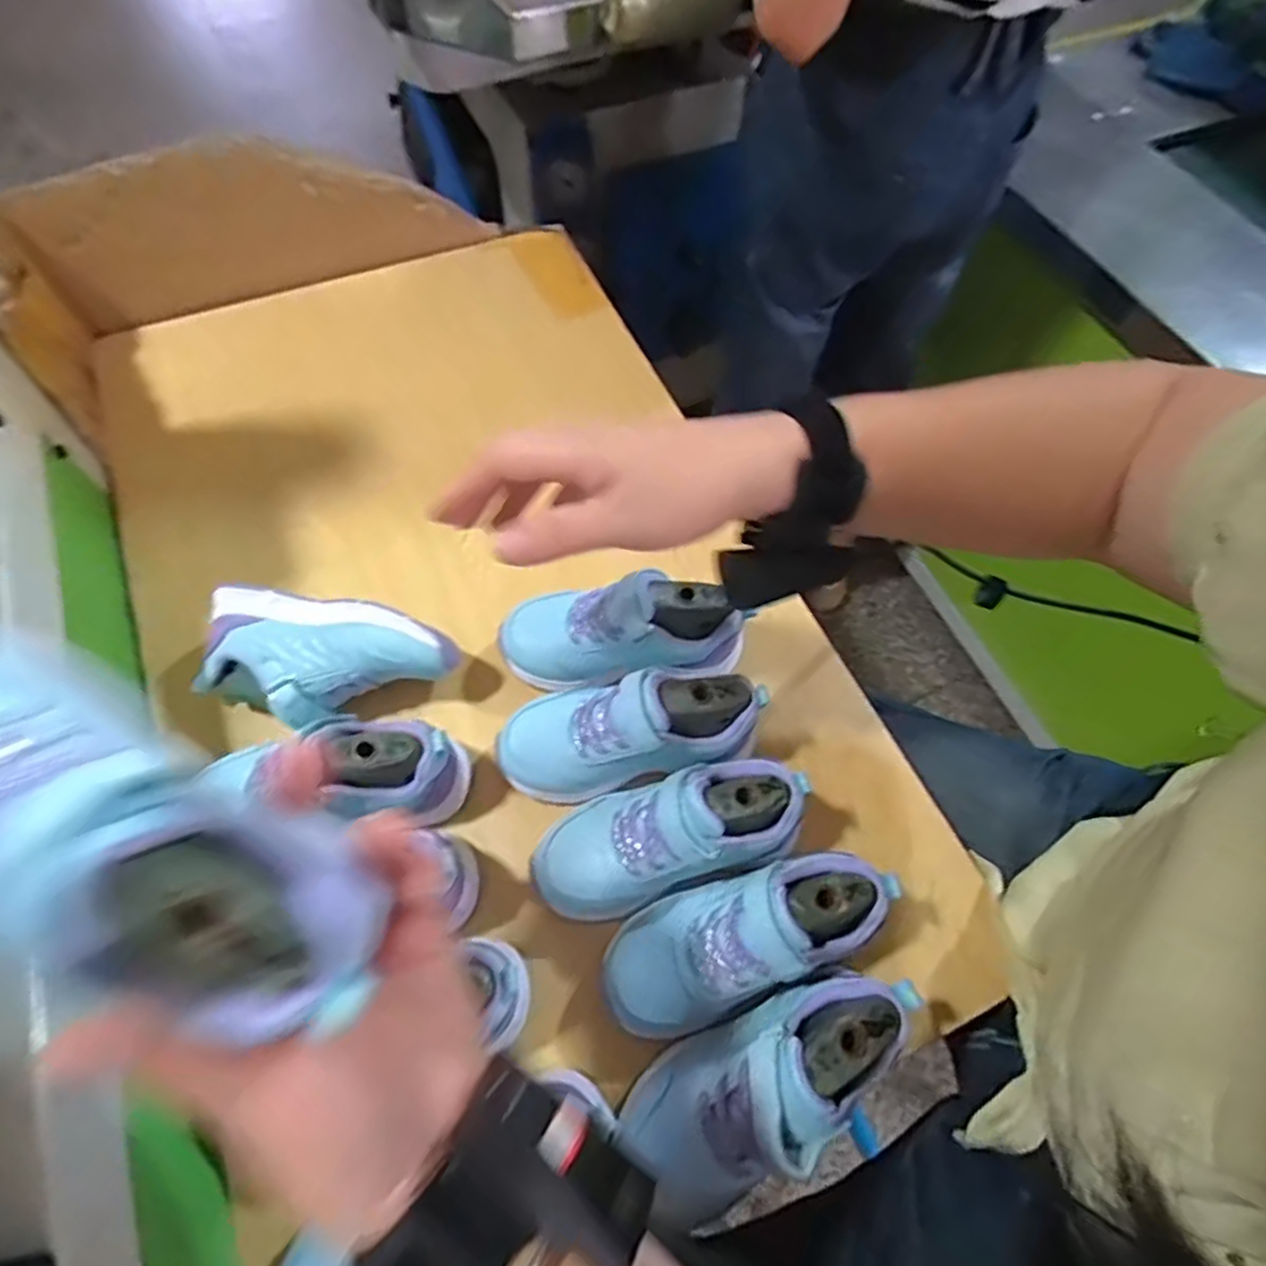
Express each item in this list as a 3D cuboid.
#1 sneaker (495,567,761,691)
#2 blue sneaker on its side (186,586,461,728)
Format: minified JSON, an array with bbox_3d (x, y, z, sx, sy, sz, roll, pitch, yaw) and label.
[{"bbox_3d":[-0.010,-0.002,0.488,0.164,0.068,0.066,-5,62,9],"label":"sneaker"},{"bbox_3d":[-0.209,0.026,0.485,0.163,0.072,0.080,14,62,5],"label":"blue sneaker on its side"}]

